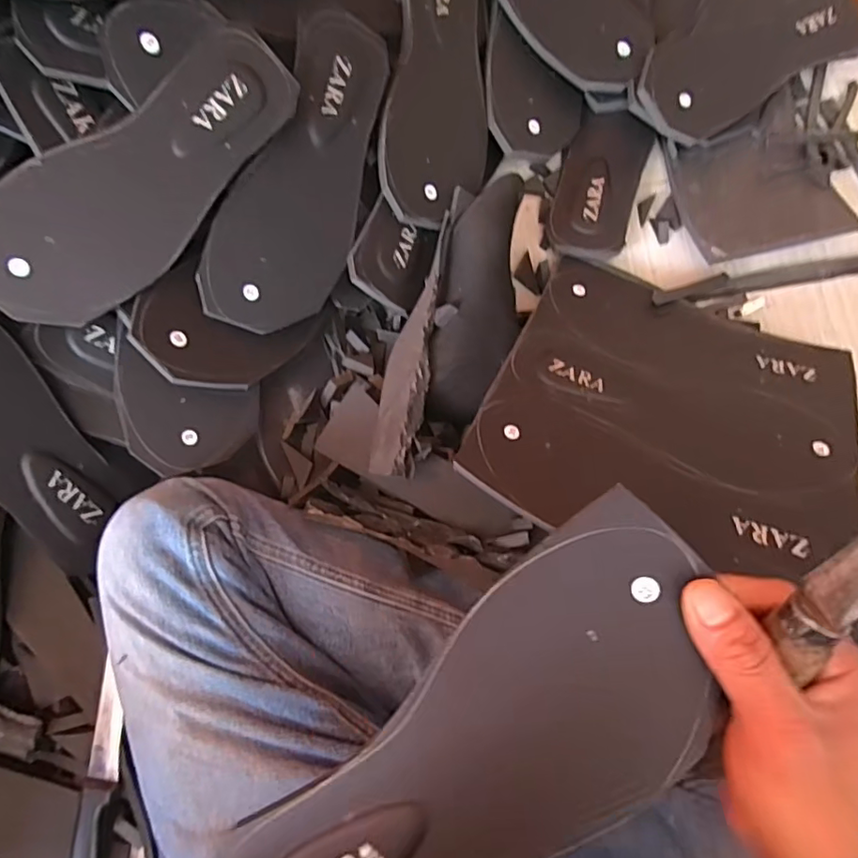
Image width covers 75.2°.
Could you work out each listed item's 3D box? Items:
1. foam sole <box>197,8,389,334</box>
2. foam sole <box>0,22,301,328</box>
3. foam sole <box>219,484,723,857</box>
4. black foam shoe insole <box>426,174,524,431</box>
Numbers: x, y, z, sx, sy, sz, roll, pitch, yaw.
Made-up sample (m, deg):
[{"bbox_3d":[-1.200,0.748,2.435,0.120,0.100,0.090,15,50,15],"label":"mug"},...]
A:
[{"bbox_3d":[-0.094,-0.197,0.441,0.099,0.007,0.251,24,85,-28],"label":"foam sole"},{"bbox_3d":[-0.197,-0.173,0.391,0.253,0.010,0.099,-45,113,-10],"label":"foam sole"},{"bbox_3d":[0.025,0.143,0.237,0.247,0.012,0.097,-44,83,0],"label":"foam sole"},{"bbox_3d":[0.044,-0.113,0.470,0.068,0.034,0.214,11,79,1],"label":"black foam shoe insole"}]

